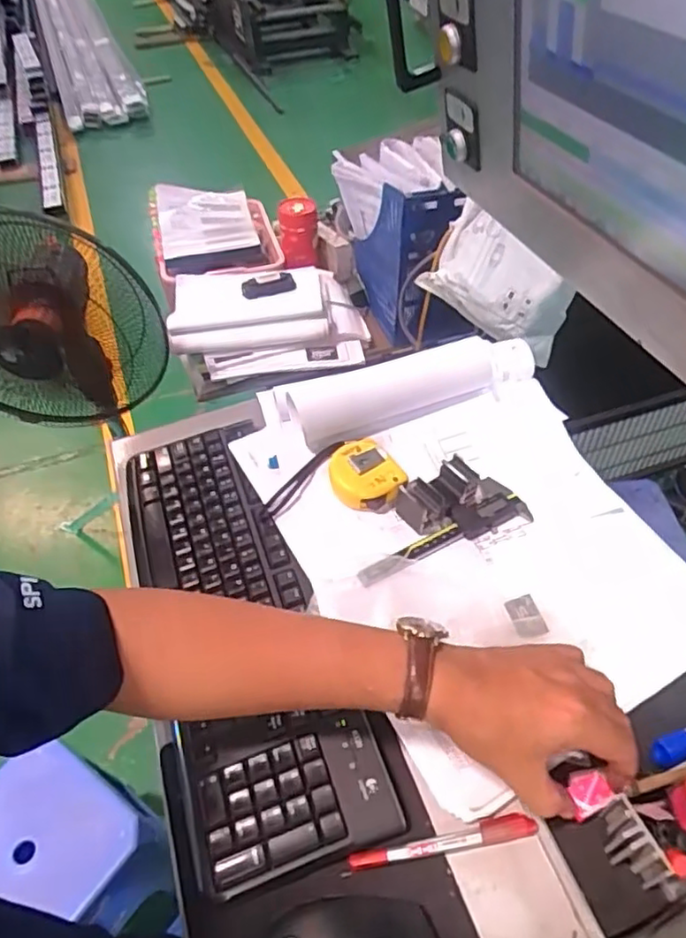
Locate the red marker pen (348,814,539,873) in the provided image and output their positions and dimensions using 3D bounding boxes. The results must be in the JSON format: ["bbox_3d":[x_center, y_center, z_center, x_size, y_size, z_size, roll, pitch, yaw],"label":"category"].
[{"bbox_3d":[0.070,0.259,0.446,0.131,0.008,0.015,-8,48,-5],"label":"red marker pen"}]

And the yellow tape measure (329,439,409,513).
[{"bbox_3d":[0.022,0.008,0.630,0.064,0.030,0.074,-26,52,-19],"label":"yellow tape measure"}]

